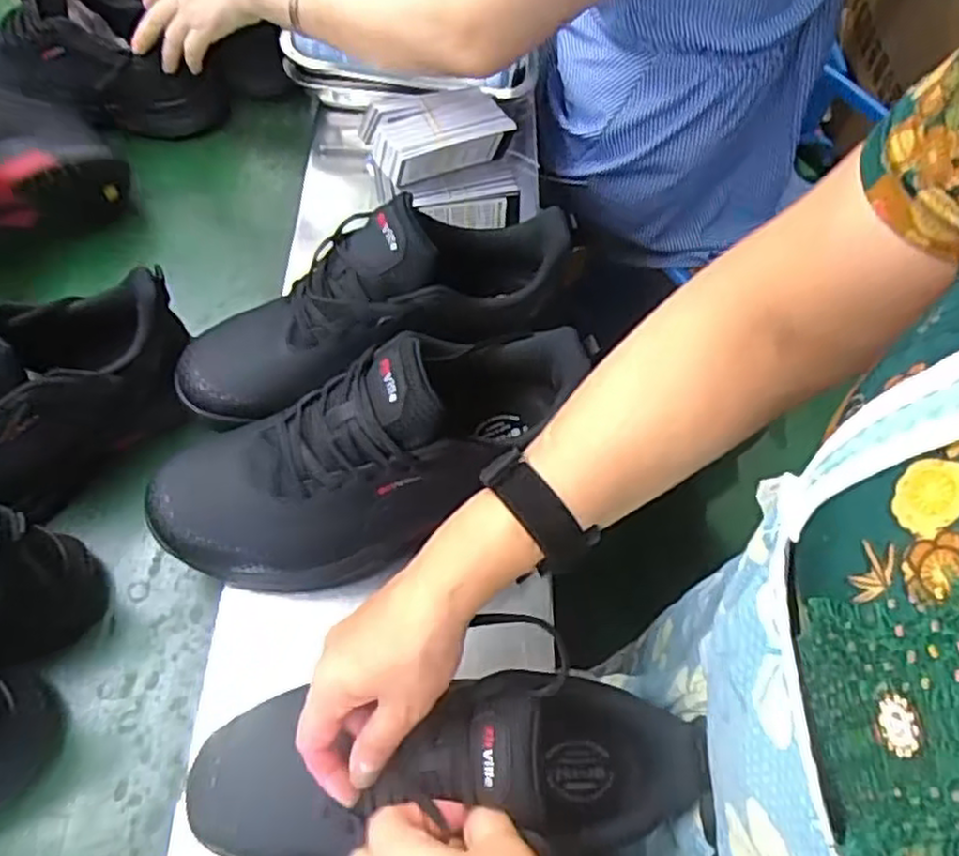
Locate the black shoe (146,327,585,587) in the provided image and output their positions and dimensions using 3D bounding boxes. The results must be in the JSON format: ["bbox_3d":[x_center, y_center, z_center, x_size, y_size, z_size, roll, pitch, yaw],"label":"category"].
[{"bbox_3d":[-0.071,0.014,0.490,0.305,0.146,0.103,-26,64,-3],"label":"black shoe"}]

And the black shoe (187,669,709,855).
[{"bbox_3d":[-0.018,0.189,0.405,0.270,0.107,0.084,-9,60,5],"label":"black shoe"}]

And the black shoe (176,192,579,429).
[{"bbox_3d":[-0.077,-0.093,0.527,0.286,0.109,0.099,-16,62,-12],"label":"black shoe"}]

